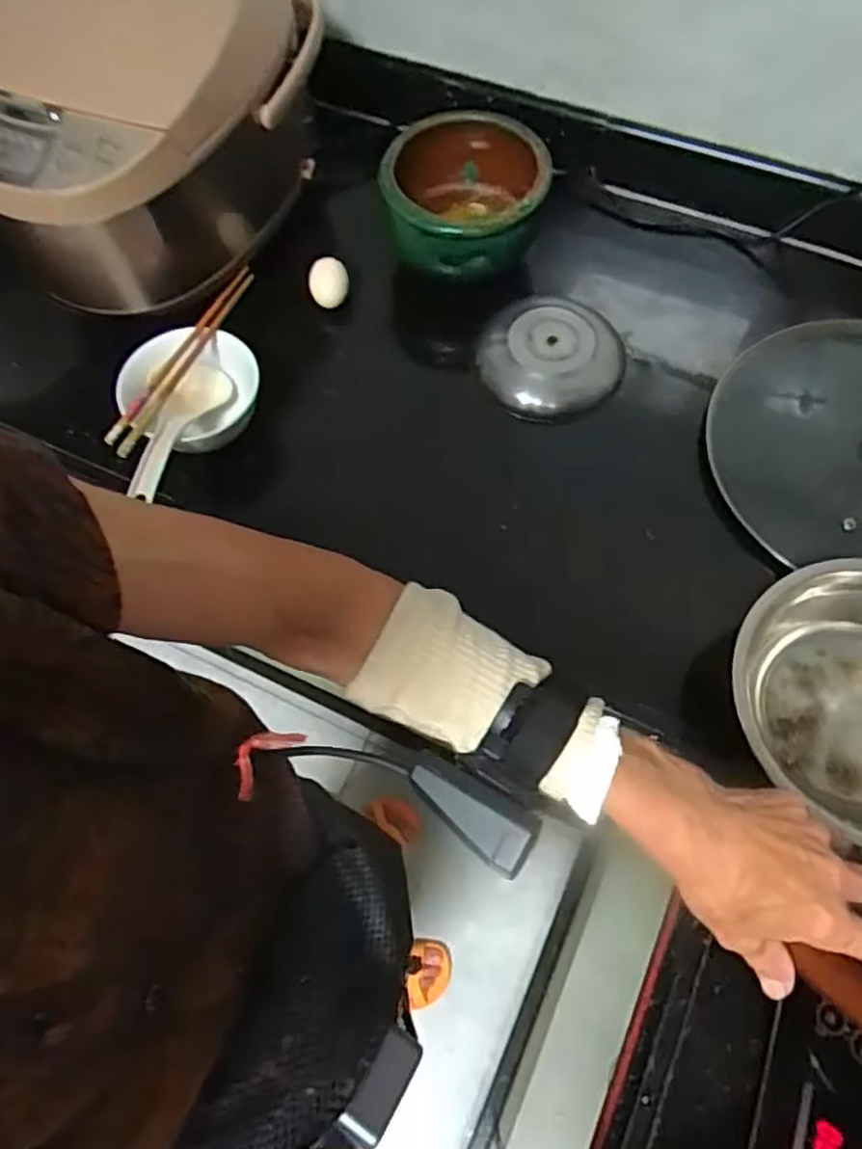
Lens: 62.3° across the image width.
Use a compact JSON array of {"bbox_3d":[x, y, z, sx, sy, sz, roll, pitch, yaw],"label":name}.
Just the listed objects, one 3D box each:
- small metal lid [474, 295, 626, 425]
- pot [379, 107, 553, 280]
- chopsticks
[{"bbox_3d":[0.116,-0.215,0.704,0.140,0.038,0.125,9,67,6],"label":"small metal lid"},{"bbox_3d":[0.035,-0.378,0.723,0.150,0.102,0.156,4,66,4],"label":"pot"},{"bbox_3d":[-0.224,-0.199,0.652,0.024,0.014,0.223,23,69,12],"label":"chopsticks"}]

